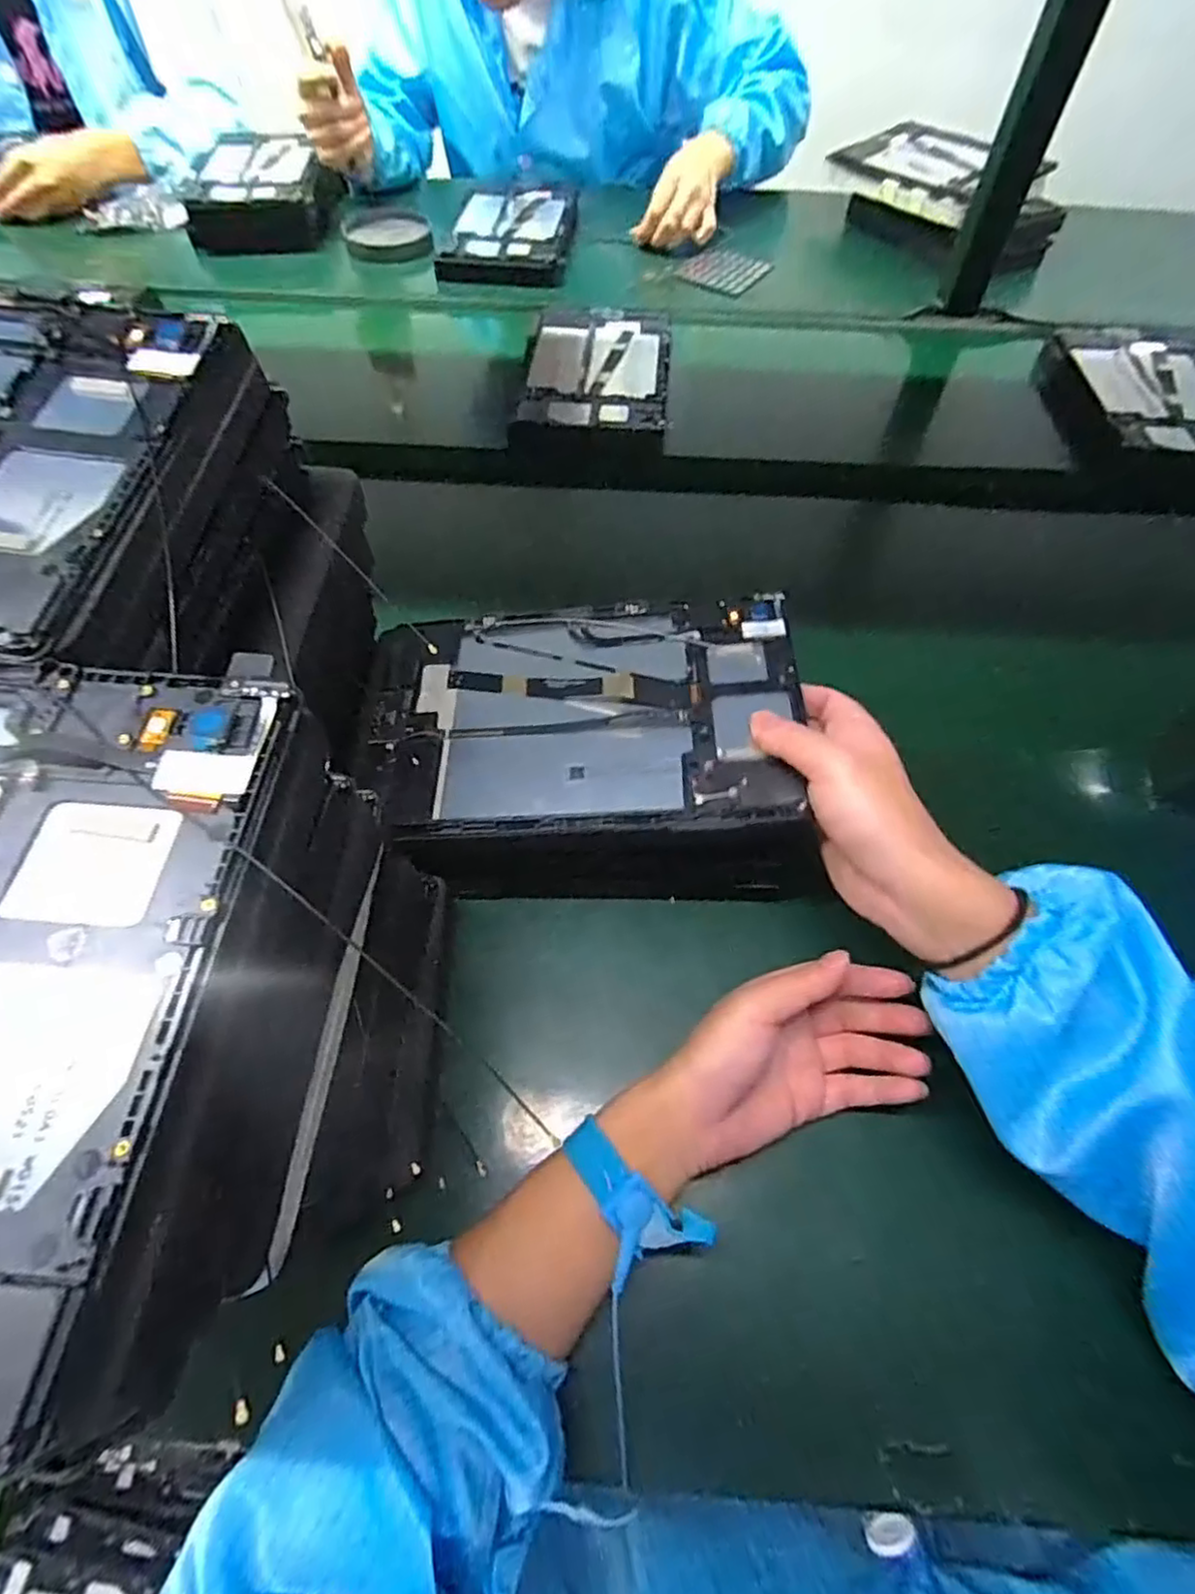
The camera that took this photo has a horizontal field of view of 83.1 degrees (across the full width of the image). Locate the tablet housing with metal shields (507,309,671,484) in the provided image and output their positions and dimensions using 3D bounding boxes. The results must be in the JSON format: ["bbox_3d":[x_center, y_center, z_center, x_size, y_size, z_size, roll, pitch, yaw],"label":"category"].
[{"bbox_3d":[-0.001,-0.449,0.730,0.156,0.035,0.278,3,59,2],"label":"tablet housing with metal shields"}]

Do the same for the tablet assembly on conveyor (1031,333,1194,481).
[{"bbox_3d":[0.583,-0.419,0.721,0.163,0.051,0.260,5,59,3],"label":"tablet assembly on conveyor"}]

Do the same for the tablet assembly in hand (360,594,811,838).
[{"bbox_3d":[-0.010,-0.049,0.372,0.233,0.009,0.149,-5,58,5],"label":"tablet assembly in hand"}]

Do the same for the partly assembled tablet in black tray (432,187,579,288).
[{"bbox_3d":[-0.116,-0.774,0.922,0.159,0.028,0.254,5,59,2],"label":"partly assembled tablet in black tray"}]

